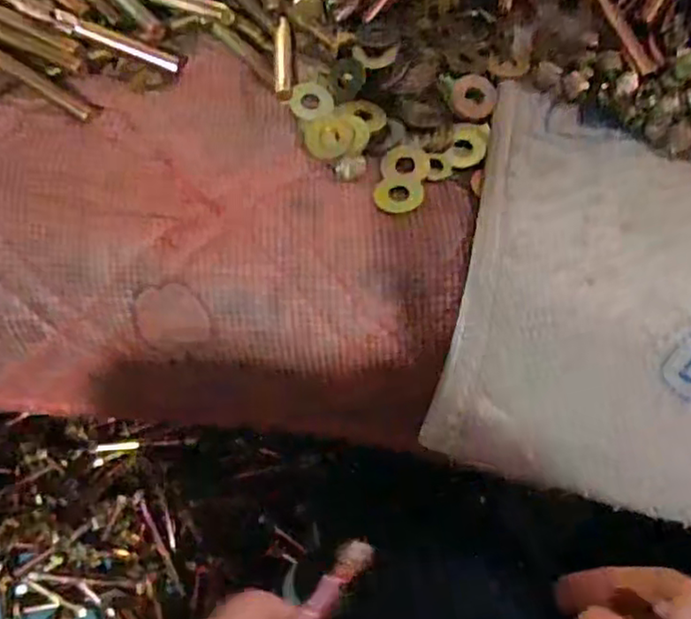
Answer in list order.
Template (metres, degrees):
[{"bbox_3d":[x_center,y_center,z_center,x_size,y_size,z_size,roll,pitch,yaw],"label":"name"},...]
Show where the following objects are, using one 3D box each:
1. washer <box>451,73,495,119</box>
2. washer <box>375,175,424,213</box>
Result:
[{"bbox_3d":[0.070,-0.116,0.354,0.023,0.004,0.028,-7,73,1],"label":"washer"},{"bbox_3d":[0.027,-0.058,0.322,0.023,0.004,0.023,2,59,-2],"label":"washer"}]

